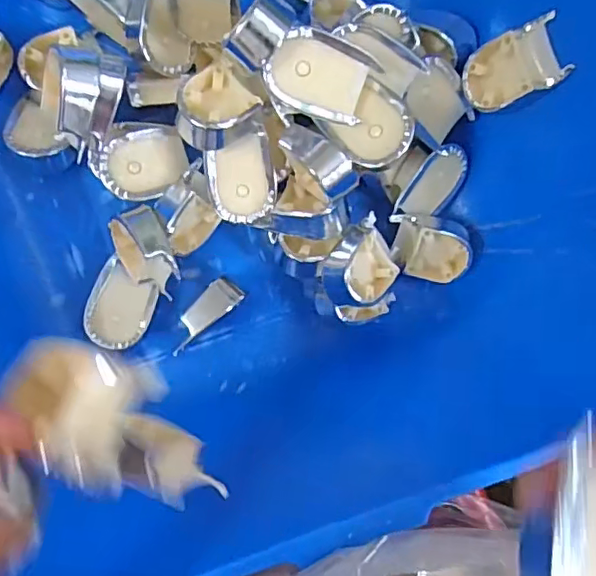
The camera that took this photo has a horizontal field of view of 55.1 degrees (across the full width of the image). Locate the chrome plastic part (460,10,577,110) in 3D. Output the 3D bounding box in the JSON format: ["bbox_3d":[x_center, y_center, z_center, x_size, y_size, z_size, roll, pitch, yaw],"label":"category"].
[{"bbox_3d":[0.147,-0.152,0.396,0.010,0.067,0.044,-32,101,-48],"label":"chrome plastic part"}]

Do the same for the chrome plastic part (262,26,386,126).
[{"bbox_3d":[0.012,-0.137,0.372,0.064,0.025,0.053,13,116,-5],"label":"chrome plastic part"}]

